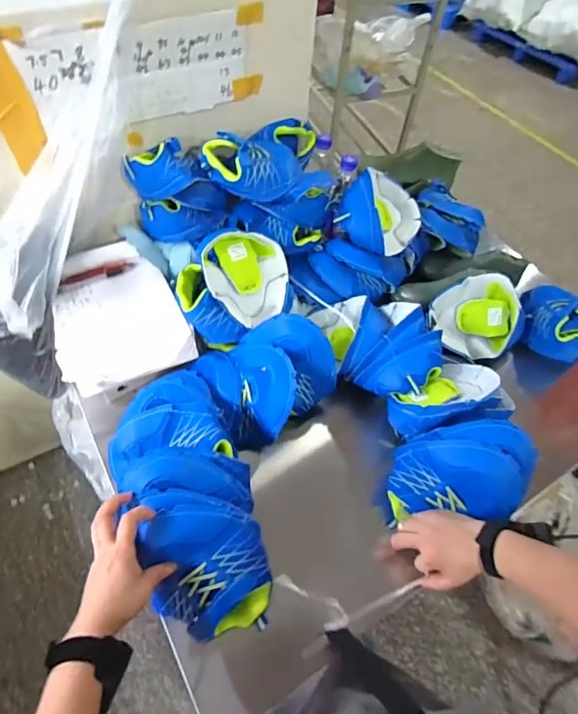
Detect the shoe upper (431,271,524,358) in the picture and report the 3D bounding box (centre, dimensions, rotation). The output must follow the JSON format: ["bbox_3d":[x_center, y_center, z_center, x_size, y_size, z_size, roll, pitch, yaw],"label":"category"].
[{"bbox_3d":[0.368,-0.078,0.829,0.159,0.077,0.154,2,56,-3],"label":"shoe upper"}]

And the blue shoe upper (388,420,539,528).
[{"bbox_3d":[0.242,0.166,0.599,0.171,0.129,0.122,5,56,-1],"label":"blue shoe upper"}]

